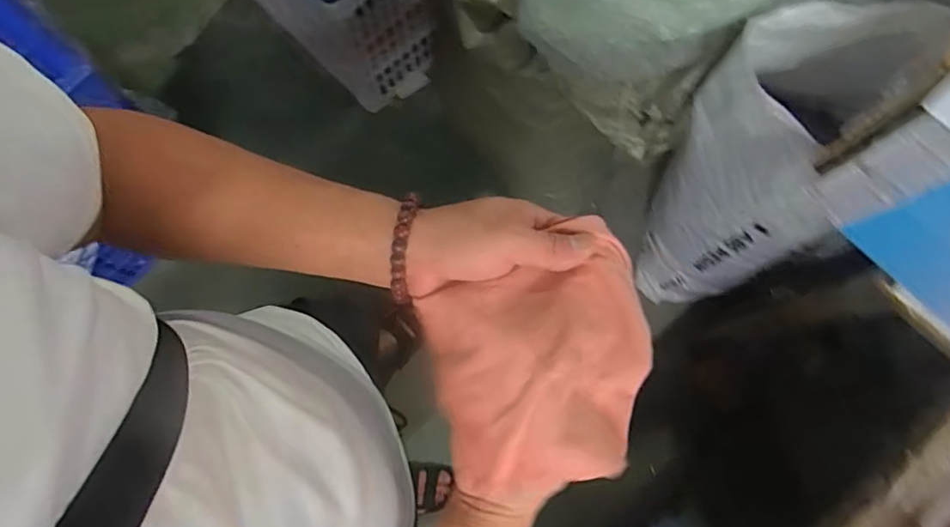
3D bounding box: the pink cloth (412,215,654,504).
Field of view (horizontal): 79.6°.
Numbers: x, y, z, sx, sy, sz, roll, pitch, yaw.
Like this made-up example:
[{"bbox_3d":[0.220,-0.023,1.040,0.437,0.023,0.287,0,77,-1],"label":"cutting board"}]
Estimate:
[{"bbox_3d":[0.042,0.066,0.337,0.129,0.055,0.120,-17,76,-3],"label":"pink cloth"}]

